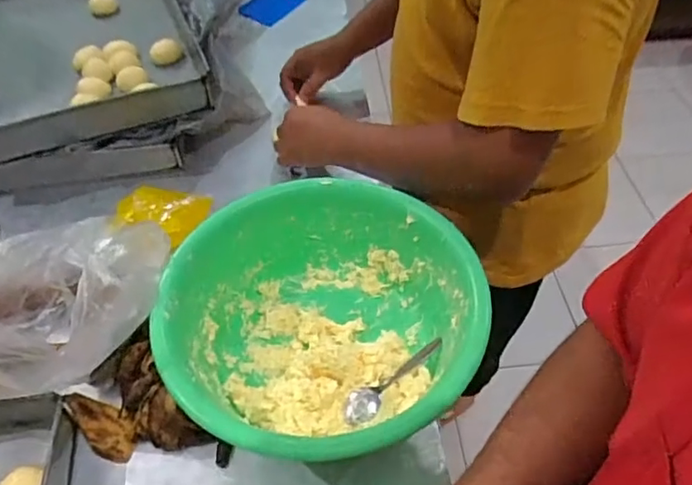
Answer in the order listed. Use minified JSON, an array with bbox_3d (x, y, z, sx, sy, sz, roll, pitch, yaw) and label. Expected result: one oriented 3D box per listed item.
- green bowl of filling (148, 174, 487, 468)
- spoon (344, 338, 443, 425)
[{"bbox_3d":[-0.025,0.082,0.590,0.289,0.129,0.303,-1,49,1],"label":"green bowl of filling"},{"bbox_3d":[0.045,0.131,0.566,0.031,0.015,0.126,35,58,28],"label":"spoon"}]

